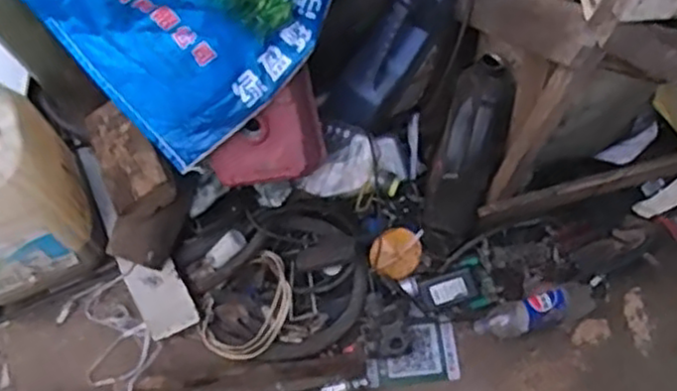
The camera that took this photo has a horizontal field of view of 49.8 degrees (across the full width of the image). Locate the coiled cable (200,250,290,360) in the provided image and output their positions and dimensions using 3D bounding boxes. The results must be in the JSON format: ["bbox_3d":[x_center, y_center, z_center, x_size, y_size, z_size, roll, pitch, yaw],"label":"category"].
[{"bbox_3d":[-0.160,0.211,1.321,0.197,0.024,0.141,-37,91,-4],"label":"coiled cable"}]

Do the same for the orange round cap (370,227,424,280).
[{"bbox_3d":[0.106,0.109,1.342,0.099,0.008,0.092,-35,100,-14],"label":"orange round cap"}]

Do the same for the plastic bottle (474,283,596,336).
[{"bbox_3d":[0.365,0.209,1.327,0.234,0.063,0.060,-16,69,-9],"label":"plastic bottle"}]

